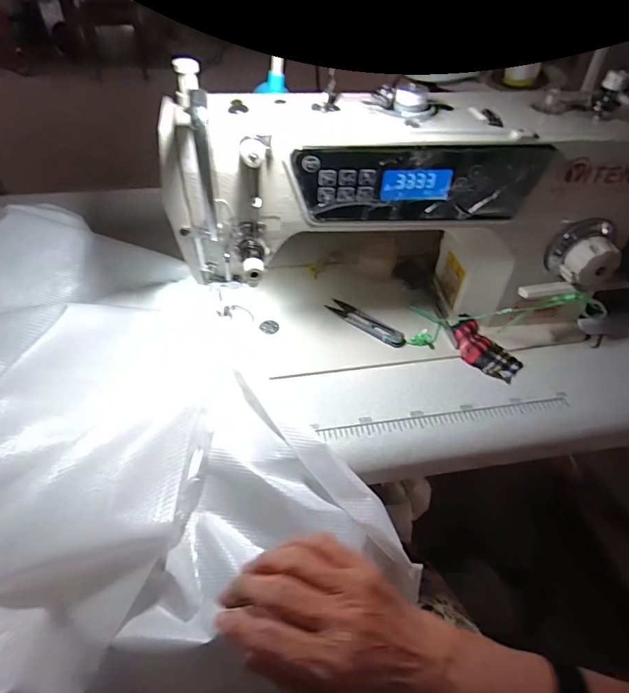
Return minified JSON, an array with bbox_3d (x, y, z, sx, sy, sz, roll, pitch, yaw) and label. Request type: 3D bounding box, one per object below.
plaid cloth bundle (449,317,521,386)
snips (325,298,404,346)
[{"bbox_3d":[0.175,-0.001,0.473,0.046,0.020,0.086,-26,53,-25],"label":"plaid cloth bundle"},{"bbox_3d":[0.058,-0.027,0.502,0.097,0.011,0.024,33,53,25],"label":"snips"}]

